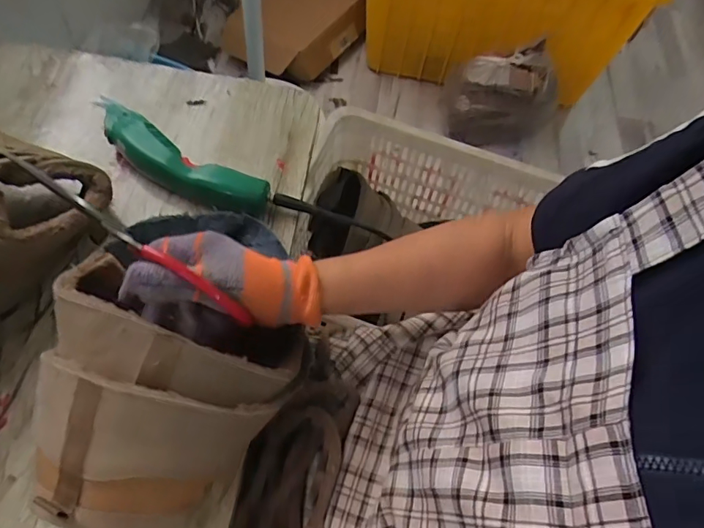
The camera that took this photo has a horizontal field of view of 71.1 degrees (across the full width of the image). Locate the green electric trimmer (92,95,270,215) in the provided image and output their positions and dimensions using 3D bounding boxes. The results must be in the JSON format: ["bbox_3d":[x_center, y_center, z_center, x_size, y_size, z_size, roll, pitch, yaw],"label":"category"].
[{"bbox_3d":[-0.209,-0.120,0.558,0.249,0.046,0.061,30,63,13],"label":"green electric trimmer"}]

